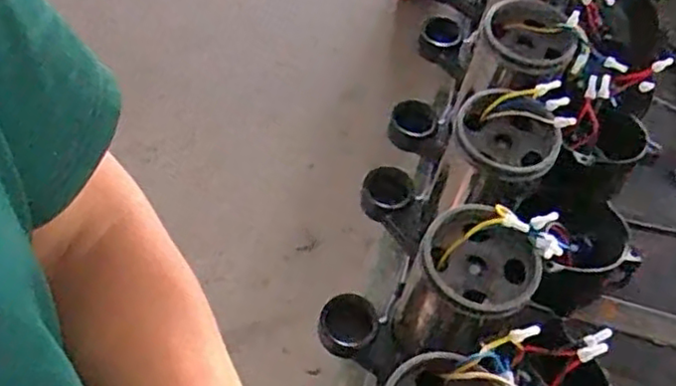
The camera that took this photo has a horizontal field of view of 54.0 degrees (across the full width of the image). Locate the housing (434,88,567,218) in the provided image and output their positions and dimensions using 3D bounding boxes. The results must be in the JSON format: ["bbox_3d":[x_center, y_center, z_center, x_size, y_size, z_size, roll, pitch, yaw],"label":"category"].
[{"bbox_3d":[0.148,-0.050,0.583,0.088,0.033,0.076,23,59,11],"label":"housing"}]

